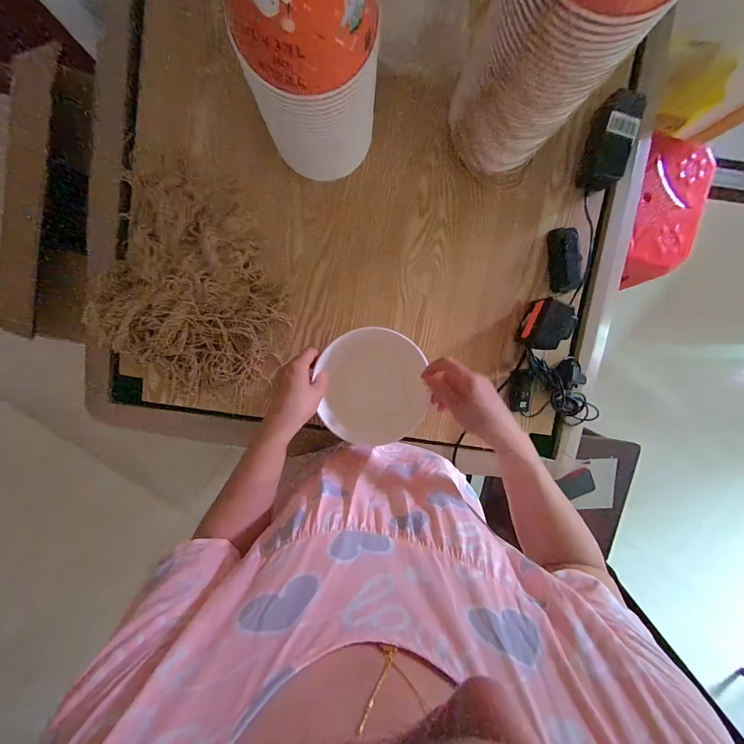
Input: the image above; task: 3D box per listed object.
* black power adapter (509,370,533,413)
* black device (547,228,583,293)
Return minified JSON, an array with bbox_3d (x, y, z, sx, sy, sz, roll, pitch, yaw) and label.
[{"bbox_3d":[0.266,0.034,0.568,0.032,0.017,0.077,-2,96,-3],"label":"black power adapter"},{"bbox_3d":[0.349,-0.202,0.574,0.052,0.022,0.109,-8,98,-4],"label":"black device"}]

